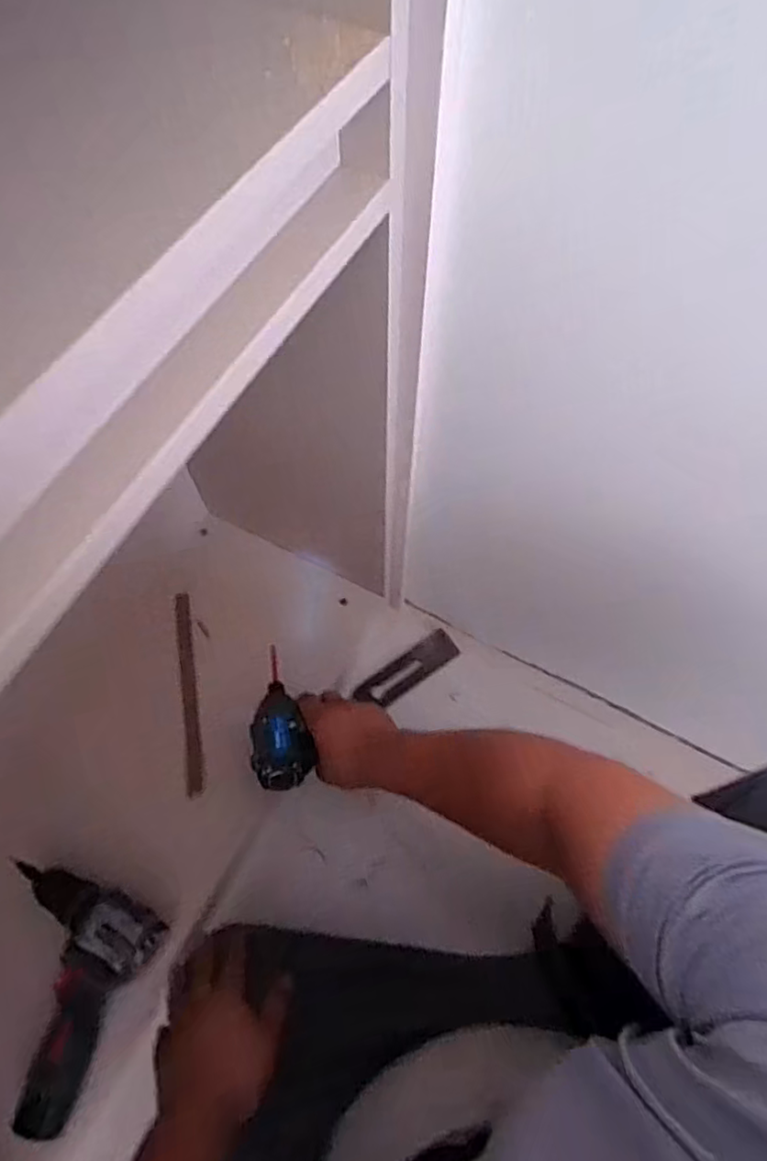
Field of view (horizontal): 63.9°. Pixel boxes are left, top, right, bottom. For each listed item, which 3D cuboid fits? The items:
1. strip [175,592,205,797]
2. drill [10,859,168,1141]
[{"bbox_3d":[-0.258,0.144,0.814,0.021,0.015,0.266,-10,66,-4],"label":"strip"},{"bbox_3d":[-0.335,0.440,0.656,0.174,0.066,0.237,5,78,2],"label":"drill"}]

